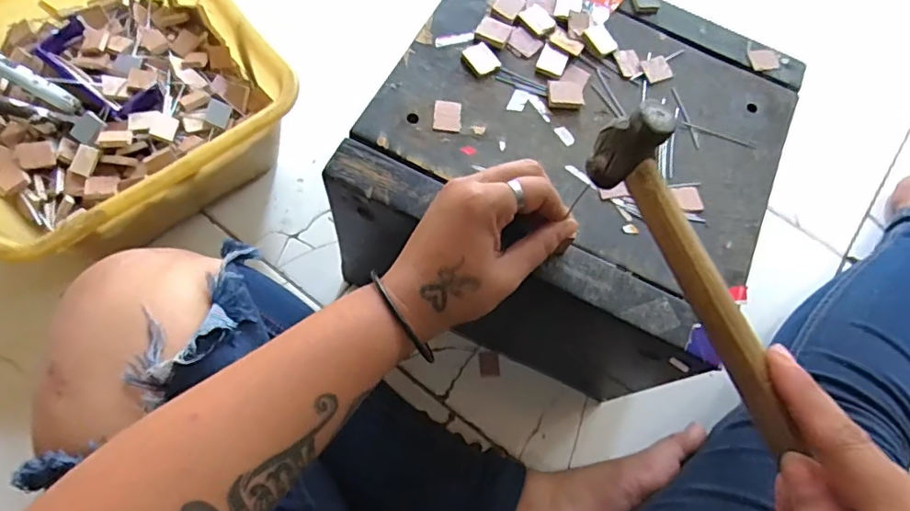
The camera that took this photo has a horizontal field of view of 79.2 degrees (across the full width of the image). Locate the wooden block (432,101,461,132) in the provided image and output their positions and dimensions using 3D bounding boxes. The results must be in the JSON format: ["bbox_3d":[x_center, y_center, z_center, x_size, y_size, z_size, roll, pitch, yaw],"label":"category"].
[{"bbox_3d":[-0.005,-0.097,0.384,0.019,0.004,0.024,2,69,-5],"label":"wooden block"}]

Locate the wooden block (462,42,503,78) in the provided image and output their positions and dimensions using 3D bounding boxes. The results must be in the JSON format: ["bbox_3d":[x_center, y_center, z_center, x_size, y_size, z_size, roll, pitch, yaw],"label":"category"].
[{"bbox_3d":[0.019,-0.142,0.400,0.021,0.004,0.027,-33,76,-16],"label":"wooden block"}]

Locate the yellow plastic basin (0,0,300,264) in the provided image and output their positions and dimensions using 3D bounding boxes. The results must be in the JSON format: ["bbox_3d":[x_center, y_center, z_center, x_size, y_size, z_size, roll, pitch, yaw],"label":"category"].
[{"bbox_3d":[-0.314,-0.139,0.514,0.266,0.121,0.268,-38,77,-17],"label":"yellow plastic basin"}]

